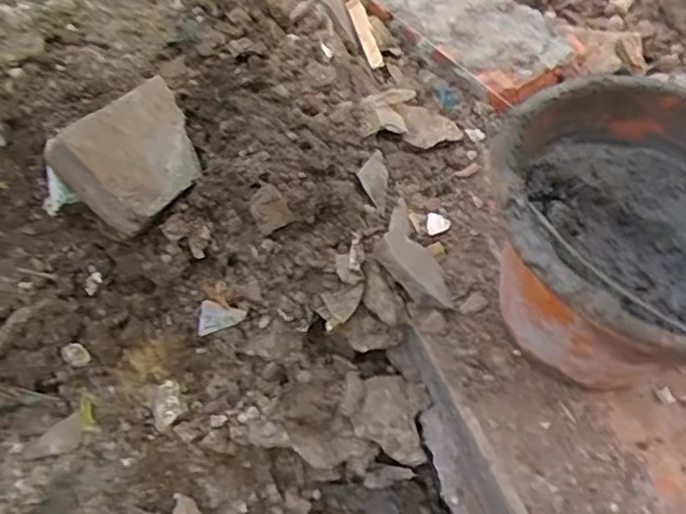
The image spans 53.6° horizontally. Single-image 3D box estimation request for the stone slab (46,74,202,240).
[{"bbox_3d":[-0.193,-0.097,0.649,0.113,0.054,0.135,50,46,-4],"label":"stone slab"}]

